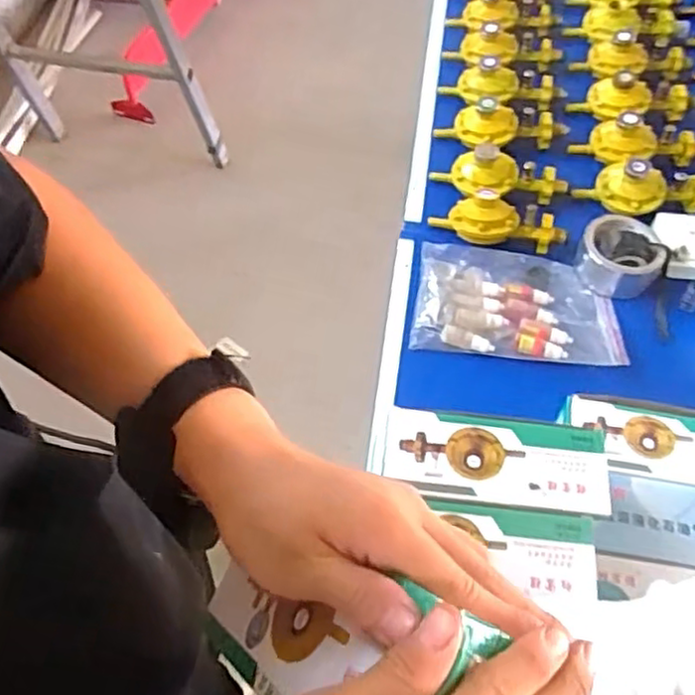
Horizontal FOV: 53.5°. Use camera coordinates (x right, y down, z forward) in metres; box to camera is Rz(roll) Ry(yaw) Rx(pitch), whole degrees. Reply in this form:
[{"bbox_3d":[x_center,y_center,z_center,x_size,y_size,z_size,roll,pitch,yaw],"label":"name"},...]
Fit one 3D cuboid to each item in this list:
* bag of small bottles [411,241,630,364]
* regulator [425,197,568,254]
[{"bbox_3d":[0.196,-0.049,0.810,0.228,0.031,0.144,8,58,5],"label":"bag of small bottles"},{"bbox_3d":[0.186,-0.158,0.844,0.160,0.046,0.062,9,59,5],"label":"regulator"}]

